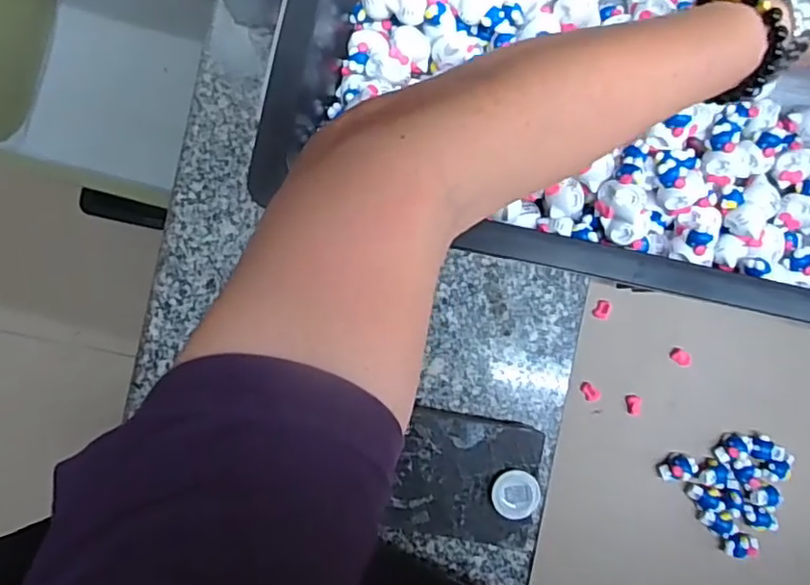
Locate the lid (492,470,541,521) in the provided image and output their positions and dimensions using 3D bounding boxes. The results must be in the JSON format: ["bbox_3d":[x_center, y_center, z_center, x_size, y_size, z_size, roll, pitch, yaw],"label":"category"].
[{"bbox_3d":[0.068,0.124,0.368,0.028,0.005,0.028,0,89,0],"label":"lid"}]

